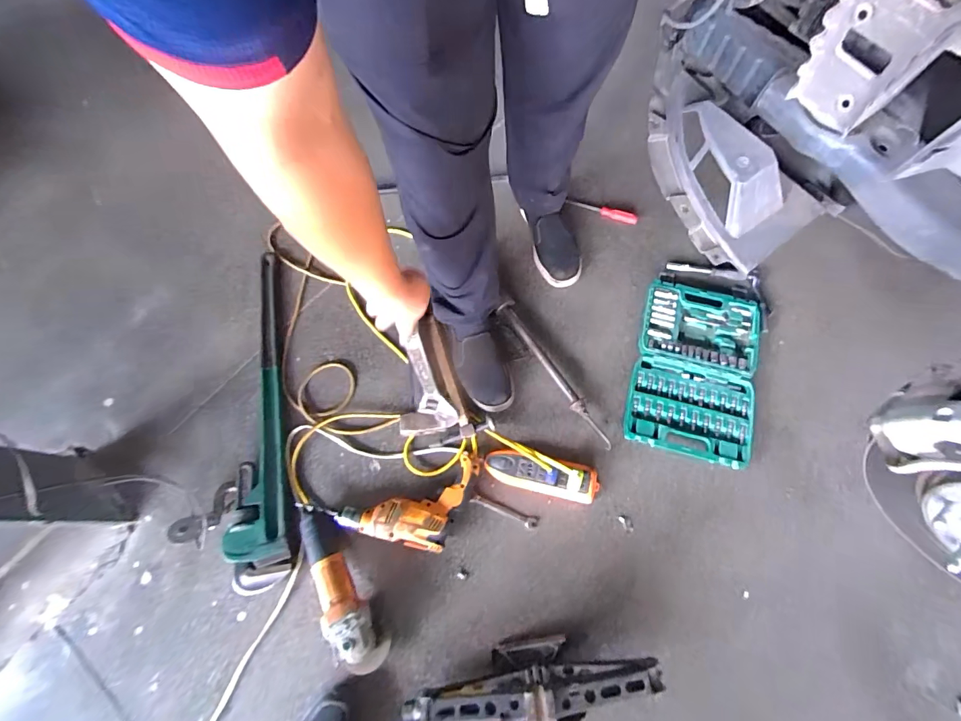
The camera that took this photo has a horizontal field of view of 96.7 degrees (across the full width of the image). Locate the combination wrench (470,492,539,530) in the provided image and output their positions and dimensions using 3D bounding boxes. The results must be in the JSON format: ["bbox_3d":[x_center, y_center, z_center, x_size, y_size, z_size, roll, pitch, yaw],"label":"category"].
[{"bbox_3d":[0.049,0.312,0.882,0.143,0.007,0.028,19,73,8],"label":"combination wrench"}]

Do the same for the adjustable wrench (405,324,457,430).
[{"bbox_3d":[-0.096,0.049,0.780,0.061,0.228,0.025,-19,41,-5],"label":"adjustable wrench"}]

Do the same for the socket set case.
[{"bbox_3d":[0.482,0.006,0.968,0.253,0.034,0.414,15,72,7],"label":"socket set case"}]

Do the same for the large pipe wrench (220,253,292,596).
[{"bbox_3d":[-0.503,0.091,0.958,0.134,0.043,0.769,-13,71,-3],"label":"large pipe wrench"}]

